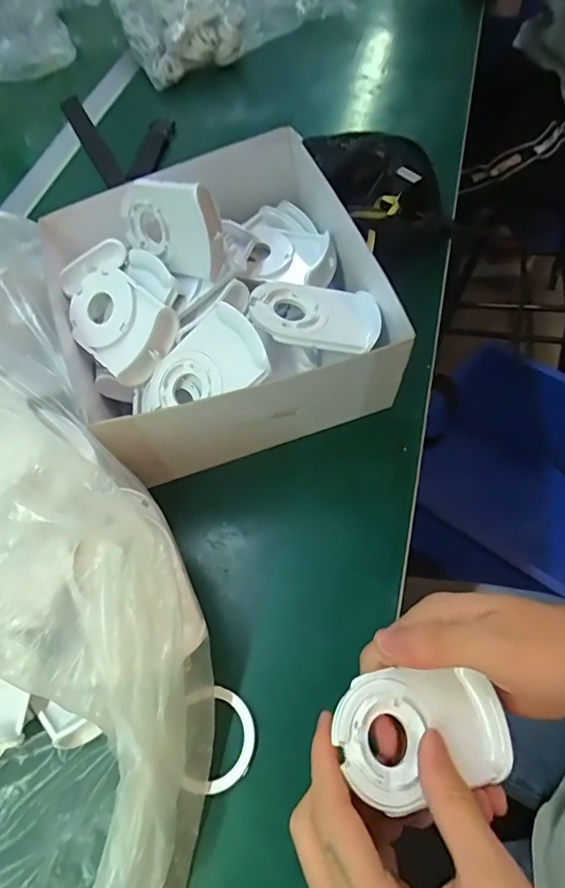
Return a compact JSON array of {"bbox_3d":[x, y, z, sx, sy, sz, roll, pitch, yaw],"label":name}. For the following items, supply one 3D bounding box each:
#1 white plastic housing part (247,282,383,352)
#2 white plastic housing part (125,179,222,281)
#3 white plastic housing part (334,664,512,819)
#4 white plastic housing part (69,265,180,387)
[{"bbox_3d":[0.021,-0.082,0.336,0.084,0.021,0.054,6,52,-12],"label":"white plastic housing part"},{"bbox_3d":[-0.071,-0.143,0.336,0.084,0.057,0.013,24,48,28],"label":"white plastic housing part"},{"bbox_3d":[0.066,0.134,0.240,0.079,0.023,0.055,-14,62,-5],"label":"white plastic housing part"},{"bbox_3d":[-0.110,-0.082,0.347,0.082,0.017,0.057,42,101,16],"label":"white plastic housing part"}]

